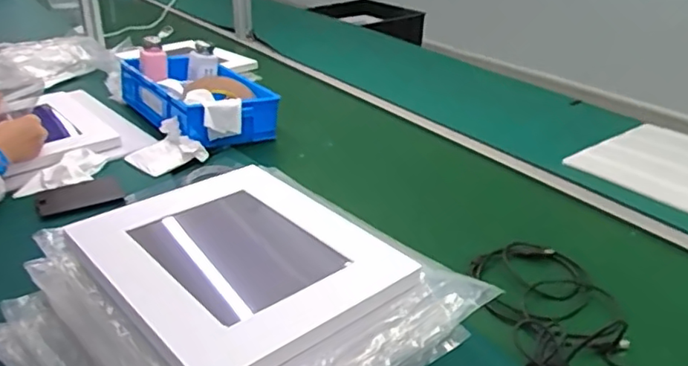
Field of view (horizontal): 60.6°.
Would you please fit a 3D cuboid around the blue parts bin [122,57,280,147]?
[{"bbox_3d":[-0.320,-0.187,1.258,0.217,0.091,0.426,-14,32,-28],"label":"blue parts bin"}]

